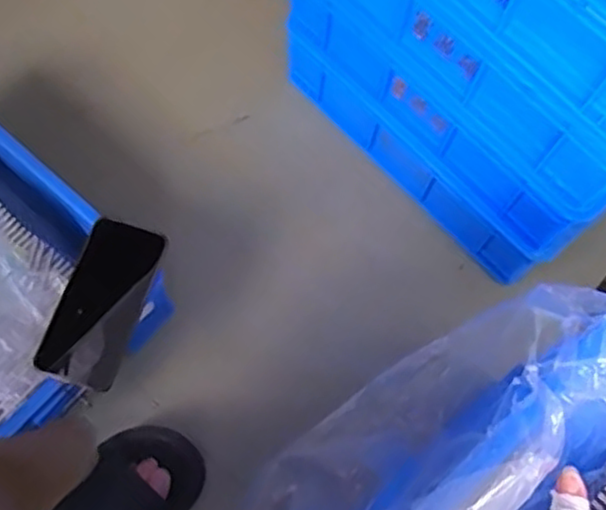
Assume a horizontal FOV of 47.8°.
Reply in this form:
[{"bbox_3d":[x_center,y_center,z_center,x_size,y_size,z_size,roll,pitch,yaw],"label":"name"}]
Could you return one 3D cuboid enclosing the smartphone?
[{"bbox_3d":[-0.193,0.047,0.668,0.076,0.016,0.159,26,82,-22],"label":"smartphone"}]

